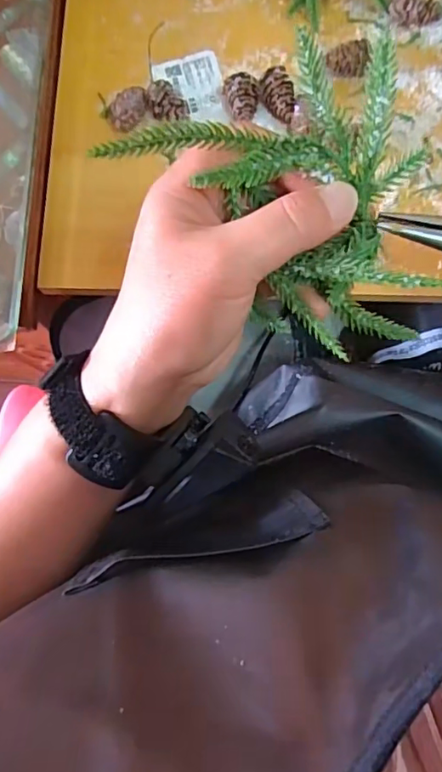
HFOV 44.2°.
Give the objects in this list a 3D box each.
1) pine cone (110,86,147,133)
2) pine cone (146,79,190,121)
[{"bbox_3d":[-0.065,-0.196,0.392,0.022,0.023,0.037,15,82,5],"label":"pine cone"},{"bbox_3d":[-0.038,-0.200,0.392,0.031,0.022,0.021,44,86,9],"label":"pine cone"}]

